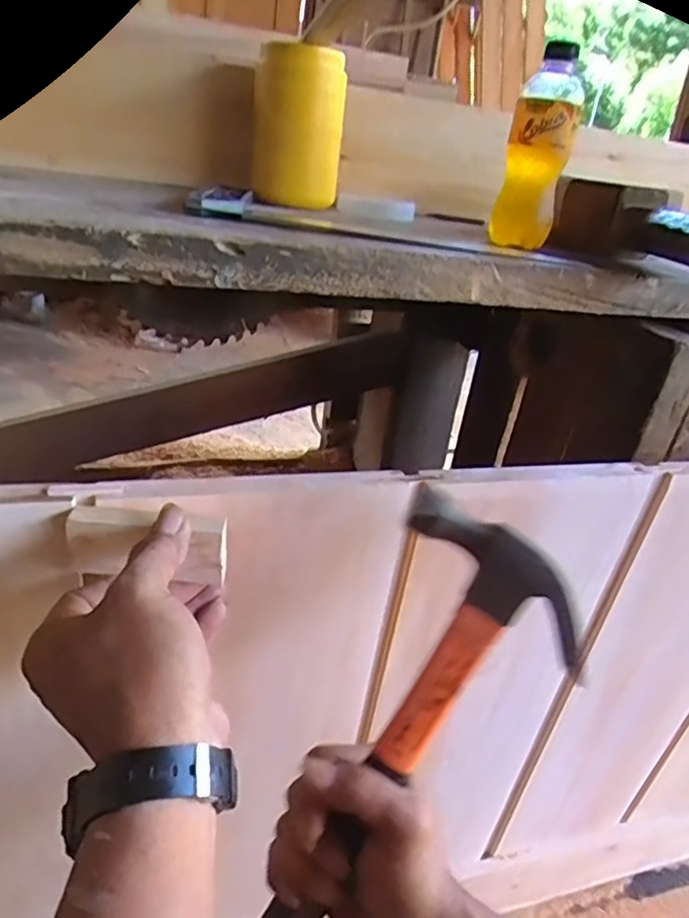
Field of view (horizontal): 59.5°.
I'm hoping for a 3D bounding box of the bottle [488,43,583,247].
[{"bbox_3d":[0.177,-0.284,0.558,0.053,0.157,0.067,10,27,9],"label":"bottle"}]

